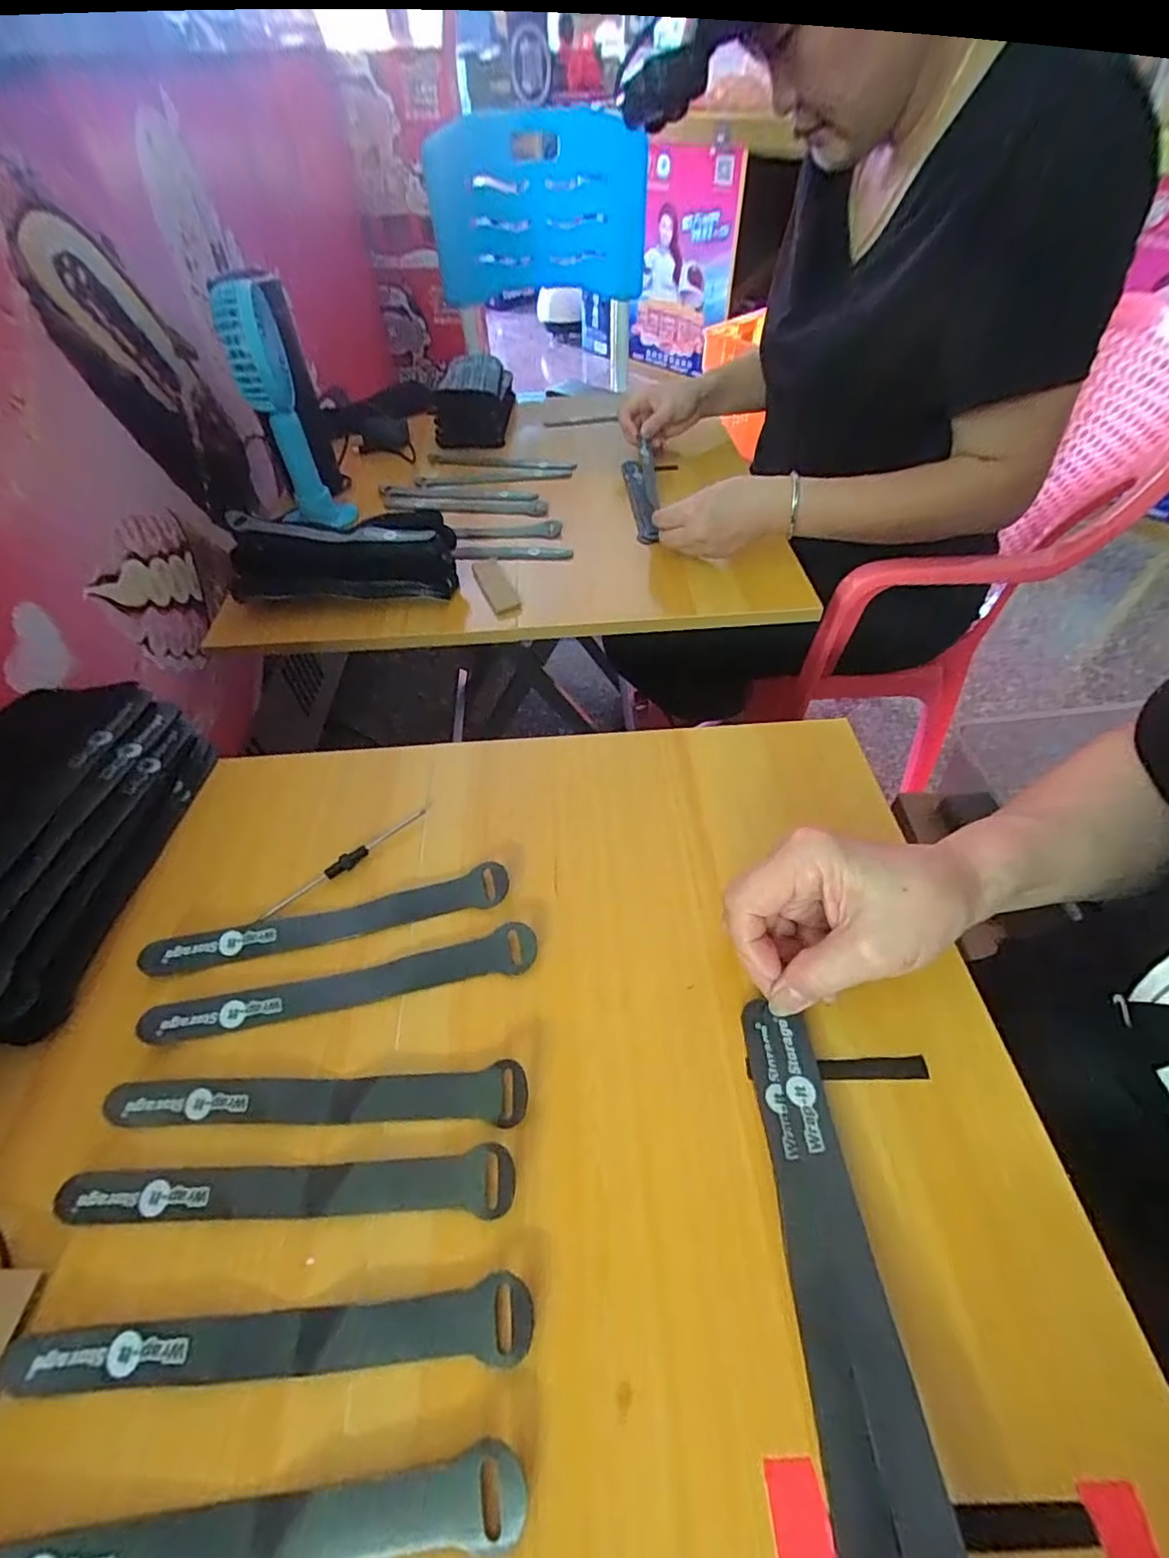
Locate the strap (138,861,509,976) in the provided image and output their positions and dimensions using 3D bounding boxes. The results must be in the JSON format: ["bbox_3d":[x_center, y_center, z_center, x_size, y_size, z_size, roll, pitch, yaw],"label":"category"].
[{"bbox_3d":[-0.141,0.078,0.334,0.195,0.008,0.023,-10,51,-7],"label":"strap"}]

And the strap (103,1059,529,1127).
[{"bbox_3d":[-0.124,0.147,0.277,0.192,0.007,0.024,0,51,1],"label":"strap"}]

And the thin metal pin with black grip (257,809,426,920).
[{"bbox_3d":[-0.143,0.050,0.360,0.108,0.007,0.007,-36,59,-25],"label":"thin metal pin with black grip"}]

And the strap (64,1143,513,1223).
[{"bbox_3d":[-0.128,0.177,0.254,0.193,0.005,0.023,-3,51,-1],"label":"strap"}]

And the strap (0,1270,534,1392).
[{"bbox_3d":[-0.118,0.211,0.226,0.195,0.006,0.024,-3,51,-1],"label":"strap"}]

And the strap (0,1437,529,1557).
[{"bbox_3d":[-0.118,0.252,0.194,0.194,0.005,0.022,-7,51,-4],"label":"strap"}]

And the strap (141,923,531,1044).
[{"bbox_3d":[-0.123,0.108,0.309,0.195,0.008,0.023,-11,51,-7],"label":"strap"}]

